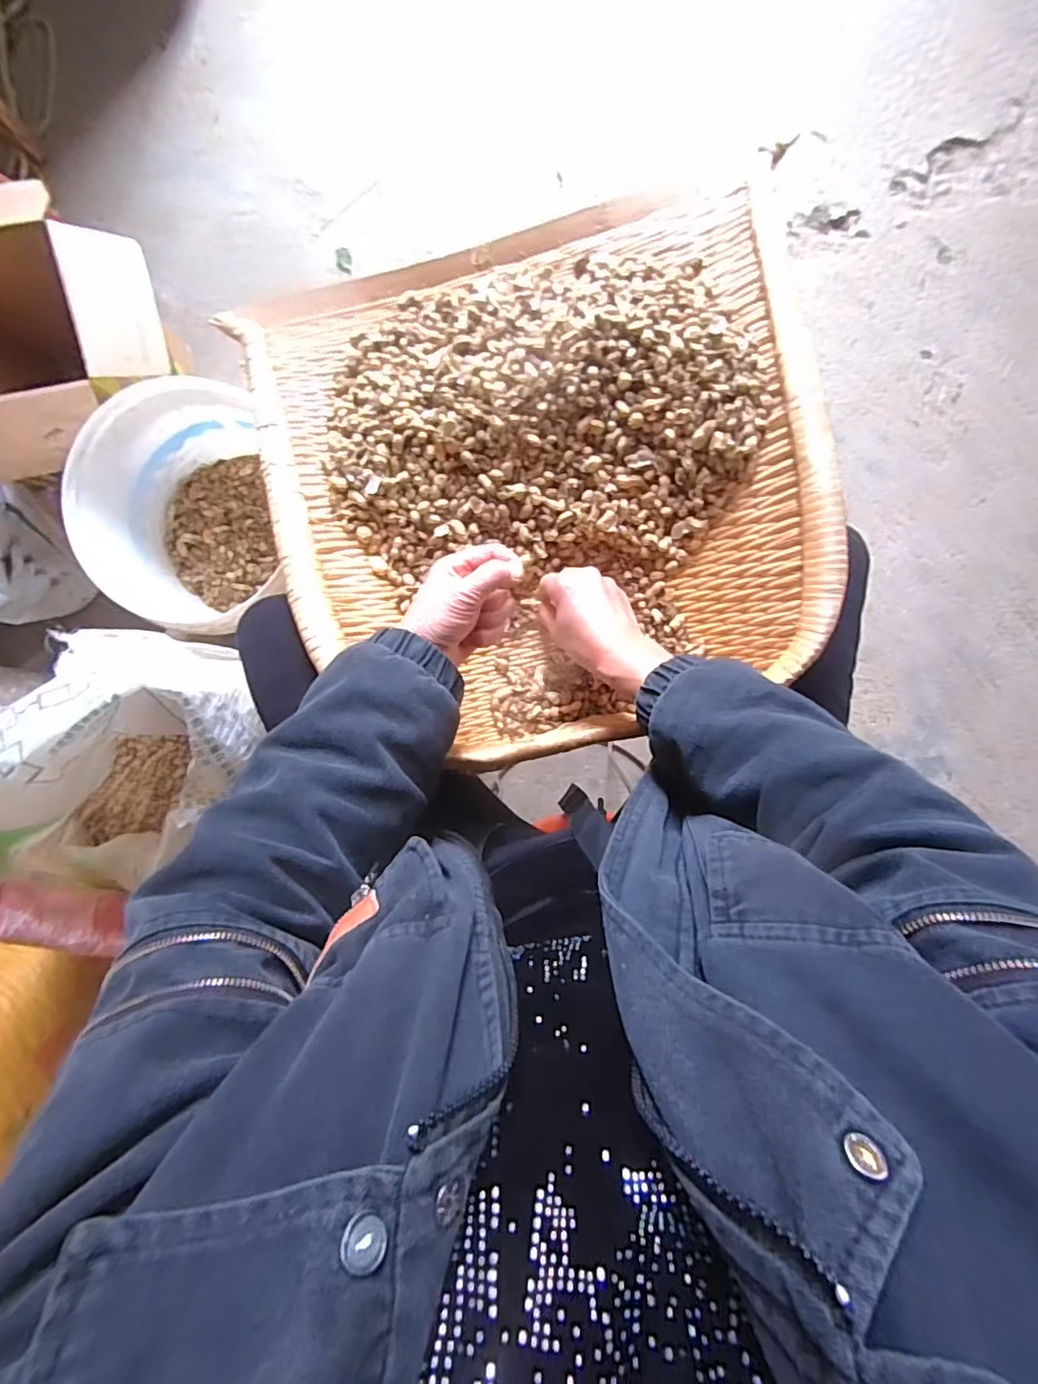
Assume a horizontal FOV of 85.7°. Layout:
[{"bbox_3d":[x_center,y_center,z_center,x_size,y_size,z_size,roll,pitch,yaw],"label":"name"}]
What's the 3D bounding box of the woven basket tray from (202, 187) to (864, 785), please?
[{"bbox_3d":[0.012,-0.201,0.521,0.469,0.149,0.488,-12,97,6],"label":"woven basket tray"}]

